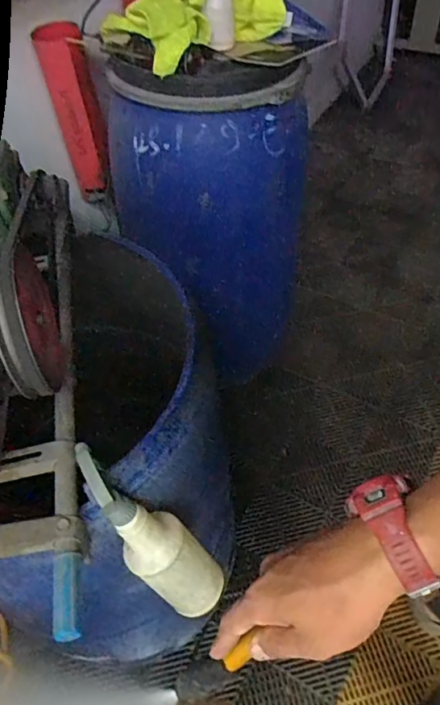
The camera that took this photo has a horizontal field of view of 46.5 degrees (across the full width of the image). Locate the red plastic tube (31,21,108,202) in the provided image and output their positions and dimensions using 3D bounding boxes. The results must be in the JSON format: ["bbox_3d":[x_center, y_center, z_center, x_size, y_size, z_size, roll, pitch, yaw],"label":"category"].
[{"bbox_3d":[-0.335,-0.545,1.243,0.088,0.394,0.103,-27,54,-17],"label":"red plastic tube"}]

